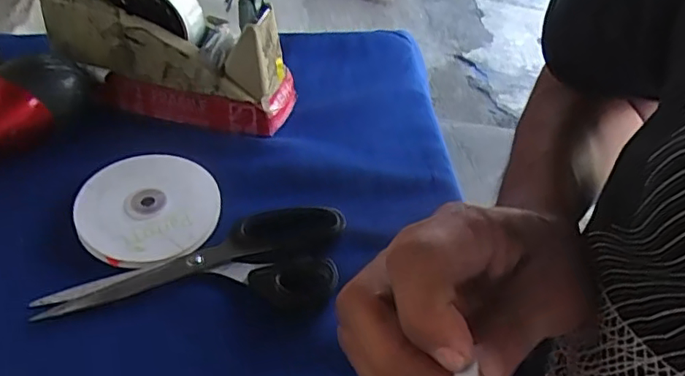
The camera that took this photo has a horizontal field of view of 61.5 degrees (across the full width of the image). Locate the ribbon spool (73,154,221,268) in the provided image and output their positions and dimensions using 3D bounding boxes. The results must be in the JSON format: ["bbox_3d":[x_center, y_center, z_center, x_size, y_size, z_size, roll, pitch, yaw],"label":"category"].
[{"bbox_3d":[-0.153,0.013,0.453,0.104,0.009,0.102,-13,48,-16],"label":"ribbon spool"}]

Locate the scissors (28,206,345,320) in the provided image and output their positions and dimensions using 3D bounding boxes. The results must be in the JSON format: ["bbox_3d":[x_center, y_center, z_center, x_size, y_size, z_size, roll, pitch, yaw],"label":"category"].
[{"bbox_3d":[-0.104,0.056,0.422,0.217,0.016,0.083,-6,47,-10],"label":"scissors"}]

